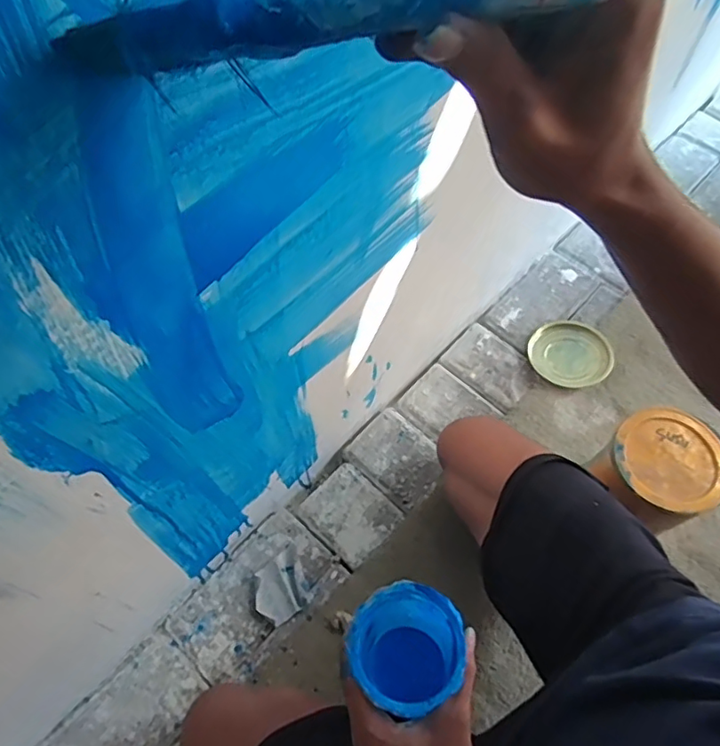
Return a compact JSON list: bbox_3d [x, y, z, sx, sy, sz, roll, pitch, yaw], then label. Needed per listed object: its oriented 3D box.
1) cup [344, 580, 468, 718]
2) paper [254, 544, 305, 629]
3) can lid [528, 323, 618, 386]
[{"bbox_3d":[0.037,0.235,0.482,0.087,0.089,0.091,-2,58,3],"label":"cup"},{"bbox_3d":[-0.107,0.277,0.734,0.057,0.011,0.086,-14,58,-5],"label":"paper"},{"bbox_3d":[0.337,-0.032,0.902,0.129,0.017,0.111,-7,58,-1],"label":"can lid"}]

